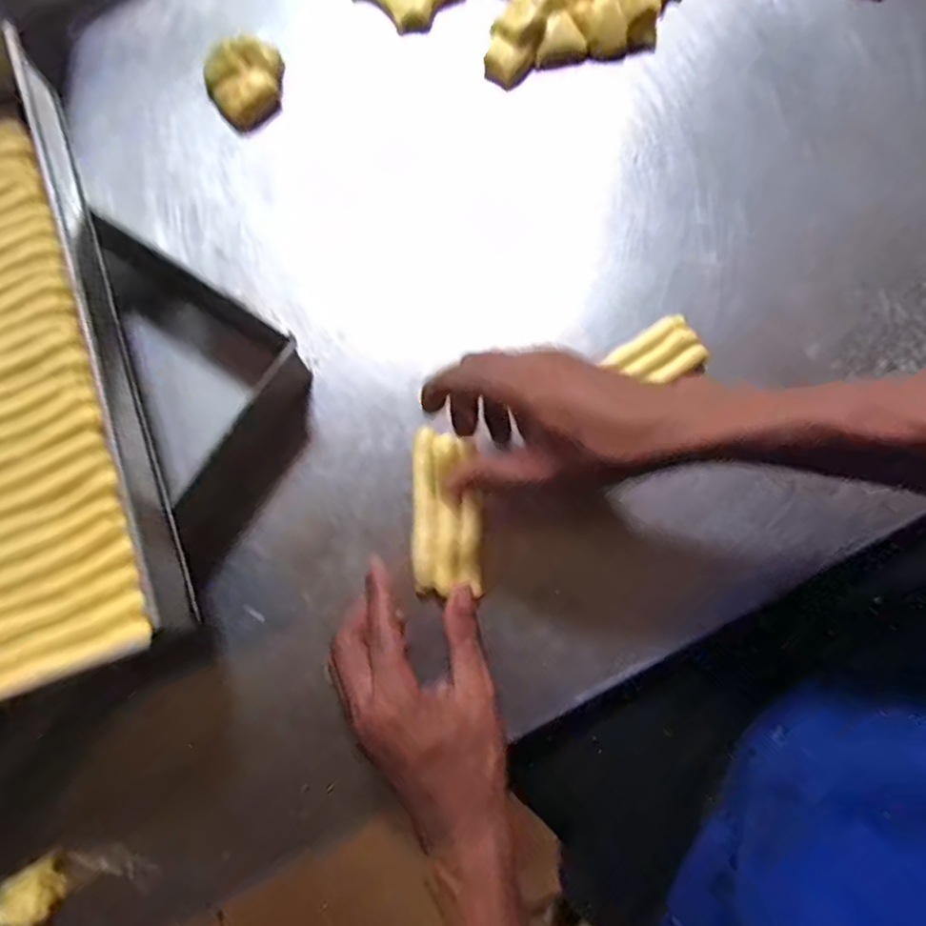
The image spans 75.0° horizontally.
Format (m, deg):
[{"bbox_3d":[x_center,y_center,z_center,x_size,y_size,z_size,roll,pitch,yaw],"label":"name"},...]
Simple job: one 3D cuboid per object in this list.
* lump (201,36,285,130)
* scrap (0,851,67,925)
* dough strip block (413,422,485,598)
[{"bbox_3d":[-0.176,-0.314,0.498,0.064,0.035,0.054,-24,77,-4],"label":"lump"},{"bbox_3d":[-0.261,0.259,0.362,0.034,0.016,0.030,-25,77,-5],"label":"scrap"},{"bbox_3d":[-0.012,0.030,0.410,0.048,0.012,0.111,-7,77,0],"label":"dough strip block"}]

